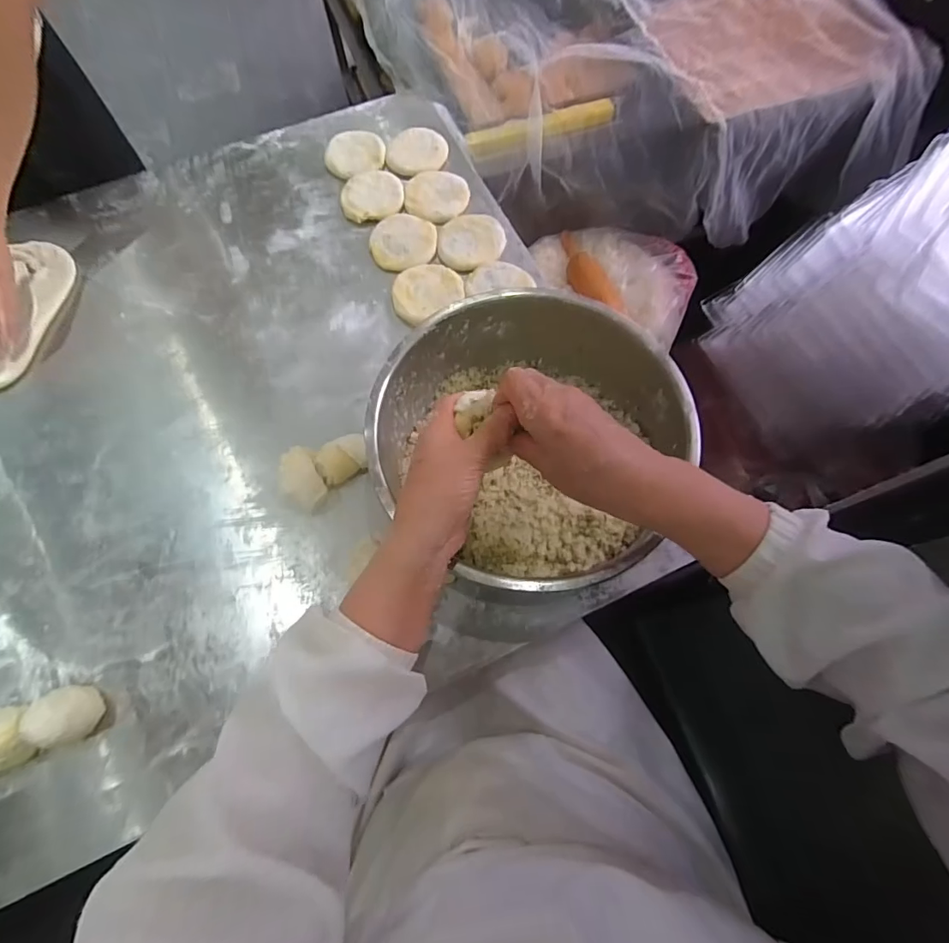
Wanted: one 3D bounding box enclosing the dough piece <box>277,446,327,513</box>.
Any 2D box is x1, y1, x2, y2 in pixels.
[{"bbox_3d":[-0.177,0.011,0.497,0.040,0.045,0.060,-21,71,-7],"label":"dough piece"}]

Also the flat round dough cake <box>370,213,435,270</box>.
[{"bbox_3d":[-0.092,-0.301,0.626,0.084,0.011,0.082,-1,69,1],"label":"flat round dough cake"}]

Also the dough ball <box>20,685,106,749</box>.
[{"bbox_3d":[-0.356,0.212,0.419,0.038,0.052,0.046,-7,70,-2],"label":"dough ball"}]

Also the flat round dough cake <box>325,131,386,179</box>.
[{"bbox_3d":[-0.172,-0.453,0.686,0.084,0.012,0.091,-1,69,1],"label":"flat round dough cake"}]

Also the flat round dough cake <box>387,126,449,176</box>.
[{"bbox_3d":[-0.081,-0.453,0.686,0.083,0.017,0.085,-1,69,1],"label":"flat round dough cake"}]

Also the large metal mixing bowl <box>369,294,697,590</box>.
[{"bbox_3d":[0.052,-0.035,0.473,0.266,0.108,0.260,0,70,1],"label":"large metal mixing bowl"}]

